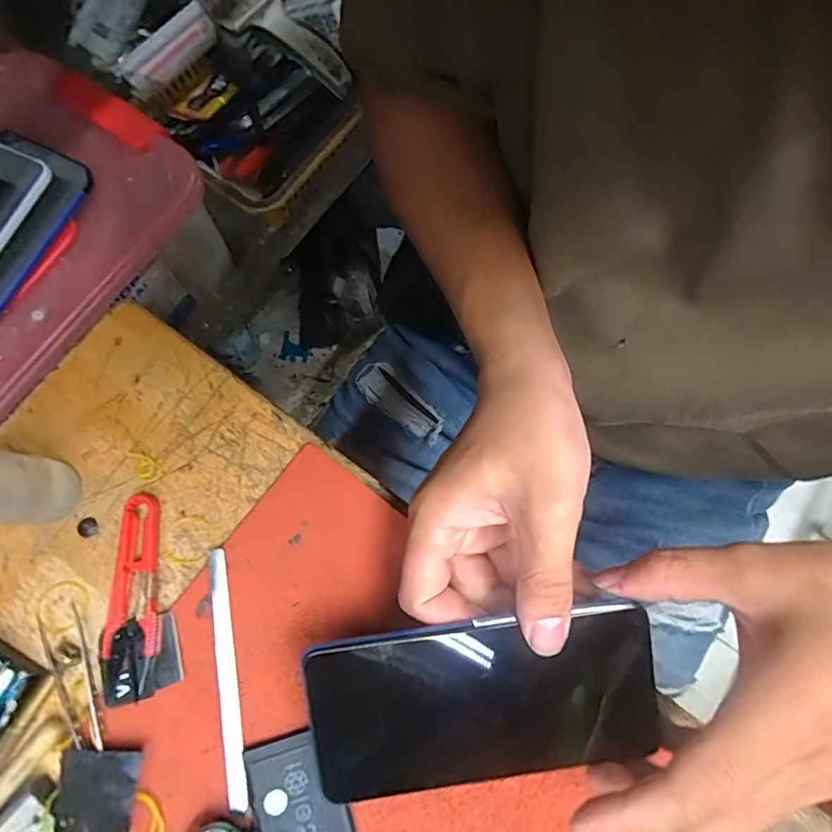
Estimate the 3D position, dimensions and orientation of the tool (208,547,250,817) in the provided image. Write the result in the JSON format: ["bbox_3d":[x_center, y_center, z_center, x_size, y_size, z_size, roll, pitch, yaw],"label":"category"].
[{"bbox_3d":[-0.098,0.134,0.270,0.011,0.005,0.127,-10,76,-3],"label":"tool"}]

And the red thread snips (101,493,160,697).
[{"bbox_3d":[-0.151,0.091,0.279,0.025,0.010,0.096,-7,76,-3],"label":"red thread snips"}]

